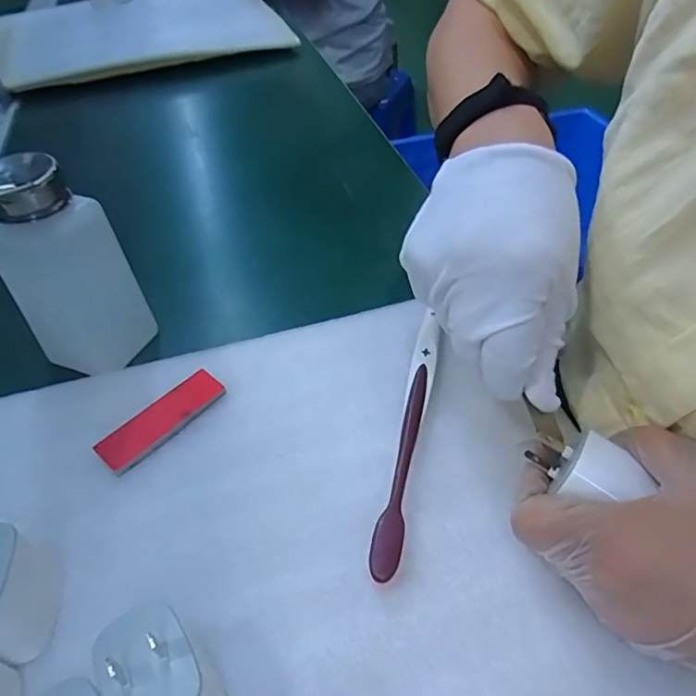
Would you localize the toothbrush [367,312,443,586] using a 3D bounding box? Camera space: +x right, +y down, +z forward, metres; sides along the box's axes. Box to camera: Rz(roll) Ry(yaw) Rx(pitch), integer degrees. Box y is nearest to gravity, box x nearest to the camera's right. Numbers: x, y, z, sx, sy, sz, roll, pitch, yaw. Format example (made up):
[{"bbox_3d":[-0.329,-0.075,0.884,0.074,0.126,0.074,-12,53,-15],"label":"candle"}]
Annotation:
[{"bbox_3d":[0.035,0.044,0.287,0.014,0.015,0.167,10,48,11],"label":"toothbrush"}]

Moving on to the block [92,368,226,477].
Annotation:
[{"bbox_3d":[-0.105,0.040,0.300,0.025,0.006,0.074,33,56,29],"label":"block"}]

